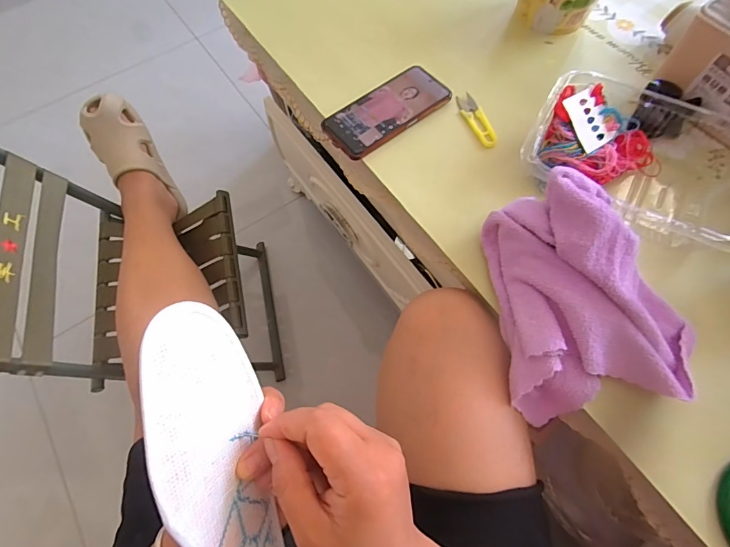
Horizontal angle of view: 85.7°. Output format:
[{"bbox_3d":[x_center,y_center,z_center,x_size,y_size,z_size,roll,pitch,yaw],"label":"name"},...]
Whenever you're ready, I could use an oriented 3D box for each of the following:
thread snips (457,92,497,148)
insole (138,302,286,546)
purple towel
[{"bbox_3d":[0.143,-0.199,0.506,0.027,0.010,0.092,-13,65,-4],"label":"thread snips"},{"bbox_3d":[-0.084,0.140,0.234,0.007,0.080,0.244,-5,97,24],"label":"insole"},{"bbox_3d":[0.194,0.022,0.380,0.162,0.071,0.216,-25,80,17],"label":"purple towel"}]

